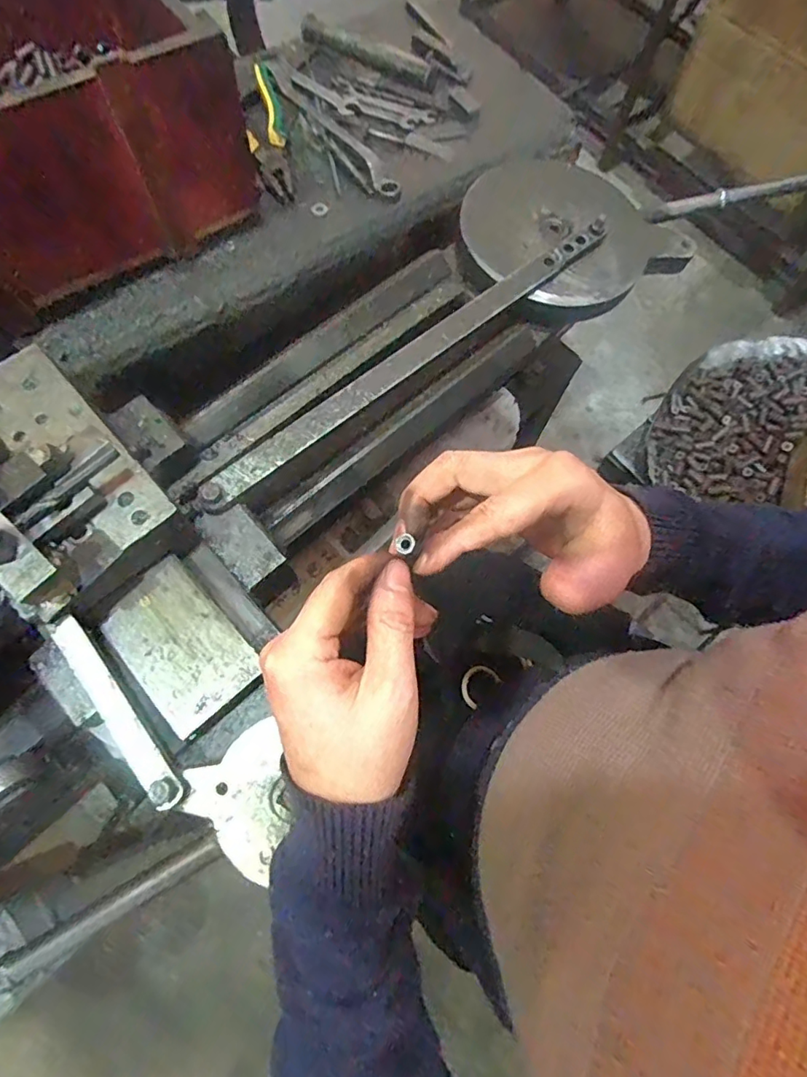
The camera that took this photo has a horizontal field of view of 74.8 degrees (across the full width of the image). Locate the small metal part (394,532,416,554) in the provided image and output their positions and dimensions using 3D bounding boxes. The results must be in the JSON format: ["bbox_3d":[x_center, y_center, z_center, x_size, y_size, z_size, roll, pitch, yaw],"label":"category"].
[{"bbox_3d":[0.001,0.003,0.240,0.009,0.004,0.009,-10,71,-6],"label":"small metal part"}]

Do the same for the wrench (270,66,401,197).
[{"bbox_3d":[-0.077,-0.457,0.588,0.025,0.016,0.222,-35,76,-13],"label":"wrench"}]

